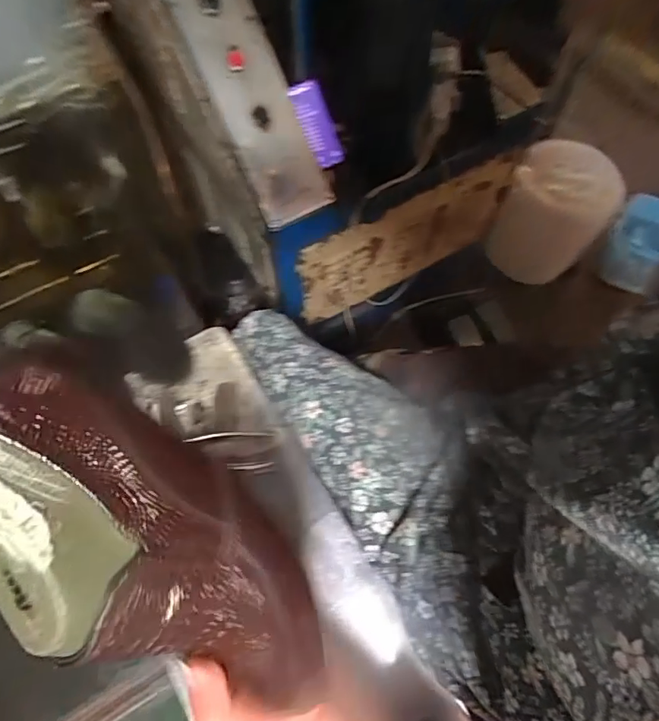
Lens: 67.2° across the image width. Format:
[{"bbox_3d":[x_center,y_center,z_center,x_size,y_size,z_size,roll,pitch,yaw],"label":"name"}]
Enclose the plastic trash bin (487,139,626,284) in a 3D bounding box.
[{"bbox_3d":[0.655,-0.423,1.449,0.299,0.279,0.301,23,66,11],"label":"plastic trash bin"}]

